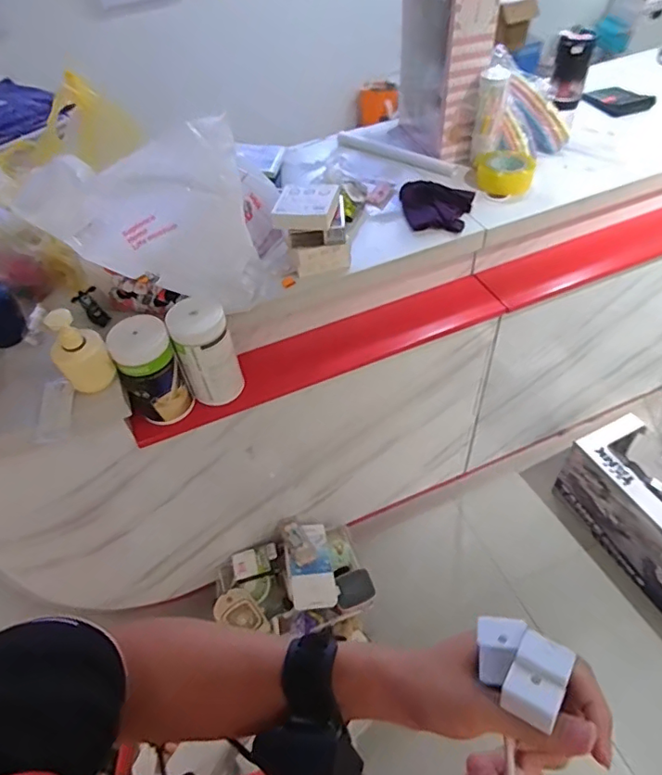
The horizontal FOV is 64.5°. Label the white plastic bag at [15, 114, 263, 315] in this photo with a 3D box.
[{"bbox_3d":[-0.272,-0.240,0.813,0.291,0.250,0.104,-16,50,-7],"label":"white plastic bag"}]

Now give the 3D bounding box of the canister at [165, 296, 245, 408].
[{"bbox_3d":[-0.212,-0.064,0.906,0.088,0.179,0.091,-18,50,-9],"label":"canister"}]

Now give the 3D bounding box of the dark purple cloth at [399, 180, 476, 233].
[{"bbox_3d":[0.228,-0.390,1.132,0.156,0.032,0.151,3,50,9],"label":"dark purple cloth"}]

